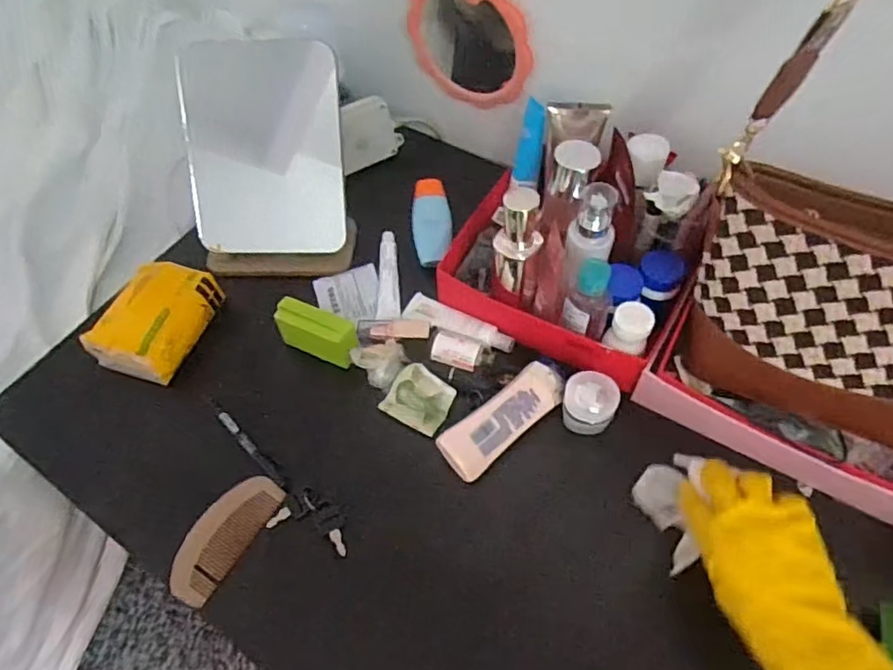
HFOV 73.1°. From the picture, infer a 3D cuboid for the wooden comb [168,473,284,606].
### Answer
[{"bbox_3d":[-0.198,0.176,0.535,0.052,0.013,0.116,27,63,18],"label":"wooden comb"}]

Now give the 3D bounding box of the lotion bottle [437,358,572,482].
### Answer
[{"bbox_3d":[0.058,0.075,0.563,0.141,0.032,0.045,-36,63,-18],"label":"lotion bottle"}]

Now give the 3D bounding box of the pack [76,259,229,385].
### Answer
[{"bbox_3d":[-0.313,-0.017,0.643,0.101,0.057,0.124,14,59,12],"label":"pack"}]

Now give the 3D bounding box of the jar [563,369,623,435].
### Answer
[{"bbox_3d":[0.133,0.063,0.559,0.048,0.037,0.046,-1,58,2],"label":"jar"}]

